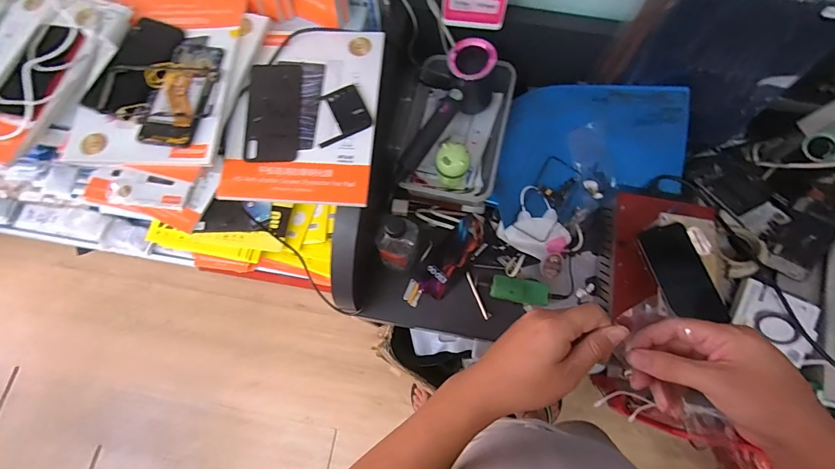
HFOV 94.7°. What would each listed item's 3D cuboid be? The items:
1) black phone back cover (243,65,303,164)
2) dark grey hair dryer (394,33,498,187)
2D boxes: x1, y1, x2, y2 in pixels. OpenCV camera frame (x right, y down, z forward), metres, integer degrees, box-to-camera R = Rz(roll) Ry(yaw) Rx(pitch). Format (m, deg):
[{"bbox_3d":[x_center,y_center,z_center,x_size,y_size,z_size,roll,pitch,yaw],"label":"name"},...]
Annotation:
[{"bbox_3d":[-0.199,-0.171,0.532,0.071,0.008,0.149,-2,73,-1],"label":"black phone back cover"},{"bbox_3d":[0.052,-0.188,0.624,0.082,0.116,0.246,24,75,7],"label":"dark grey hair dryer"}]

